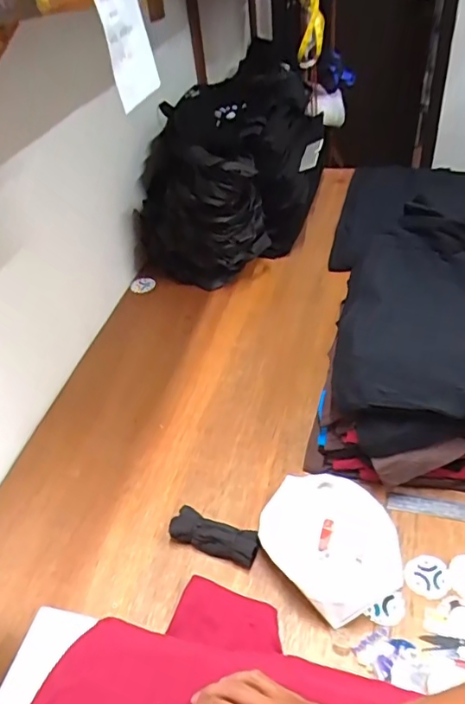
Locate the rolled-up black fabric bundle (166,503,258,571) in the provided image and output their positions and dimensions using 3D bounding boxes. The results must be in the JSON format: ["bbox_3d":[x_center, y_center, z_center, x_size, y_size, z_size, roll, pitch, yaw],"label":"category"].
[{"bbox_3d":[-0.025,0.257,0.743,0.125,0.030,0.043,11,45,19],"label":"rolled-up black fabric bundle"}]

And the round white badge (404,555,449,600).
[{"bbox_3d":[0.256,0.294,0.698,0.054,0.005,0.056,-4,42,3],"label":"round white badge"}]

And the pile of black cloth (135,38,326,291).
[{"bbox_3d":[-0.005,-0.407,1.261,0.389,0.300,0.533,6,43,14],"label":"pile of black cloth"}]

